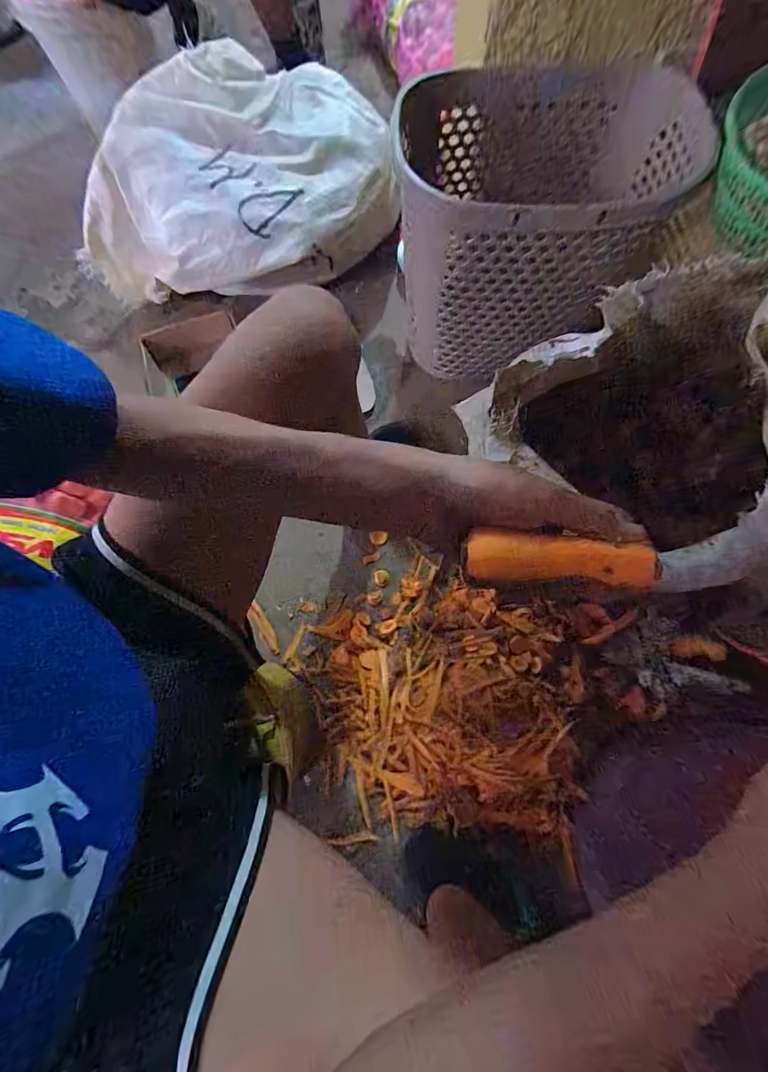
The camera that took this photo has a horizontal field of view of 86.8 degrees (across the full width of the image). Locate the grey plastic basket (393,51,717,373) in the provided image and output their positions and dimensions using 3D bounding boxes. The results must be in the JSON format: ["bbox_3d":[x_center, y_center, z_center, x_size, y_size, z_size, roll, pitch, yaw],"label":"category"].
[{"bbox_3d":[0.257,-0.537,0.760,0.450,0.347,0.325,-3,72,0],"label":"grey plastic basket"}]

